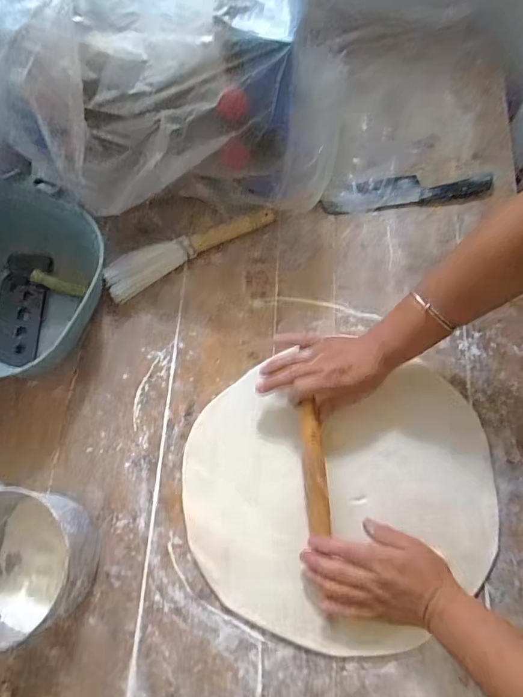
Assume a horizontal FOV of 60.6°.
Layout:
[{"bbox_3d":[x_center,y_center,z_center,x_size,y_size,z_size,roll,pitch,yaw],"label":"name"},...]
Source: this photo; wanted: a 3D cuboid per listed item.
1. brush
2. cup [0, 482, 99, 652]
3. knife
[{"bbox_3d":[-0.099,-0.145,0.629,0.253,0.039,0.048,-31,74,-10],"label":"brush"},{"bbox_3d":[-0.258,0.227,0.477,0.145,0.090,0.147,0,72,-1],"label":"cup"},{"bbox_3d":[0.217,-0.238,0.666,0.254,0.023,0.052,-6,71,0],"label":"knife"}]

